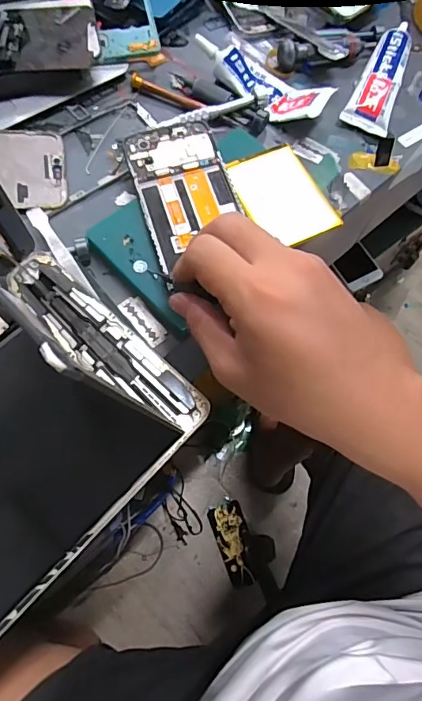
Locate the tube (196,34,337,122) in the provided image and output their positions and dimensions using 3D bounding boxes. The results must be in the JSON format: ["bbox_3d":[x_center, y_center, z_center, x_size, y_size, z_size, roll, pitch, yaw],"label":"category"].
[{"bbox_3d":[0.044,-0.238,0.412,0.125,0.025,0.043,29,68,7],"label":"tube"}]

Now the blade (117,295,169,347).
[{"bbox_3d":[-0.049,-0.021,0.342,0.017,0.004,0.042,-38,80,-16],"label":"blade"}]

